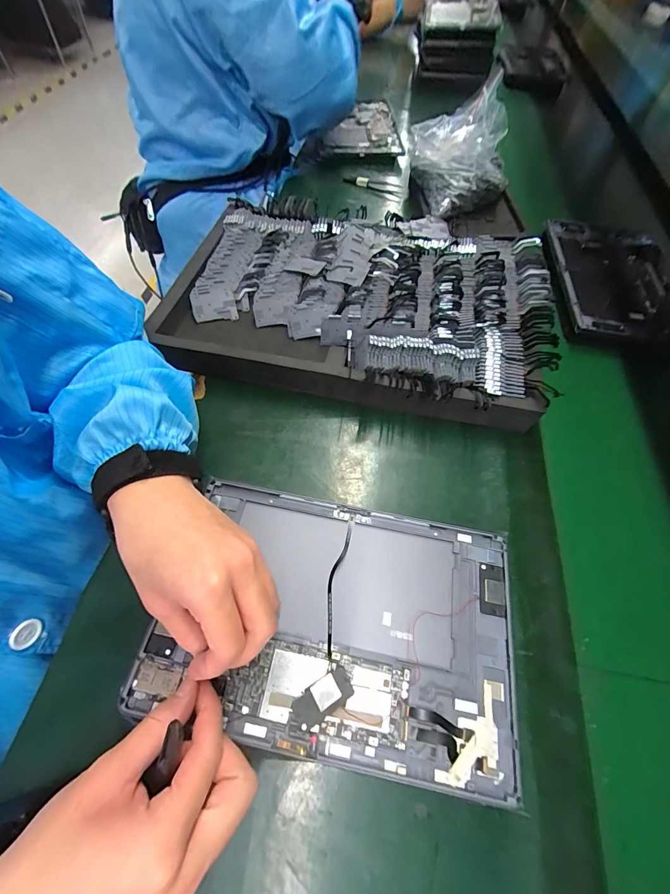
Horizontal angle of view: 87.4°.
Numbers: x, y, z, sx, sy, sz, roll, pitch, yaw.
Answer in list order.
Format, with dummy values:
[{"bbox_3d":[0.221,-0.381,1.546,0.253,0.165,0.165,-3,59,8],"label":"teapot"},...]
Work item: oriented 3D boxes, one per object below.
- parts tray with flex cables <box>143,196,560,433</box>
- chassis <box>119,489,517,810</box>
[{"bbox_3d":[0.029,-0.189,0.437,0.442,0.052,0.306,12,61,1],"label":"parts tray with flex cables"},{"bbox_3d":[0.003,0.123,0.259,0.250,0.019,0.164,10,64,5],"label":"chassis"}]

